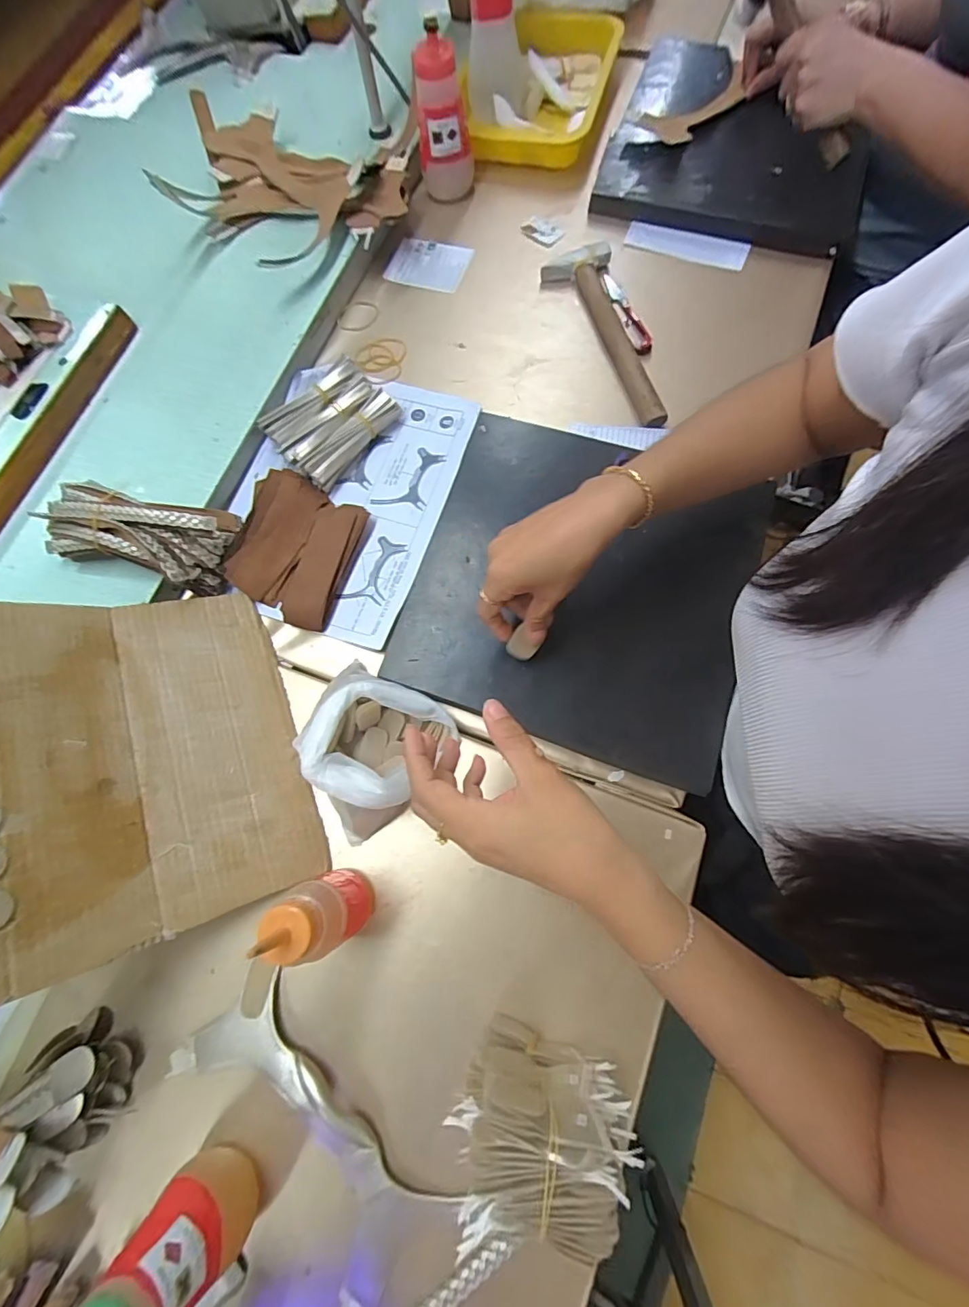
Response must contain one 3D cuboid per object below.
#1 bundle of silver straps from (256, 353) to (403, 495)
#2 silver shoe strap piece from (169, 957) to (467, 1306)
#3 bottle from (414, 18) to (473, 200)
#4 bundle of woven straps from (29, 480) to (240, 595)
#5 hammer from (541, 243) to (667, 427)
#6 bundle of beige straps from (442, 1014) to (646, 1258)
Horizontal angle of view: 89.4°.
[{"bbox_3d":[-0.166,-0.252,0.528,0.096,0.024,0.122,40,78,11],"label":"bundle of silver straps"},{"bbox_3d":[-0.134,0.358,0.364,0.223,0.018,0.107,43,81,13],"label":"silver shoe strap piece"},{"bbox_3d":[-0.047,-0.628,0.573,0.062,0.142,0.055,-6,74,2],"label":"bottle"},{"bbox_3d":[-0.339,-0.121,0.471,0.177,0.059,0.083,11,75,7],"label":"bundle of woven straps"},{"bbox_3d":[0.146,-0.350,0.541,0.076,0.024,0.242,-21,74,-2],"label":"hammer"},{"bbox_3d":[0.039,0.308,0.322,0.112,0.112,0.071,11,75,7],"label":"bundle of beige straps"}]

